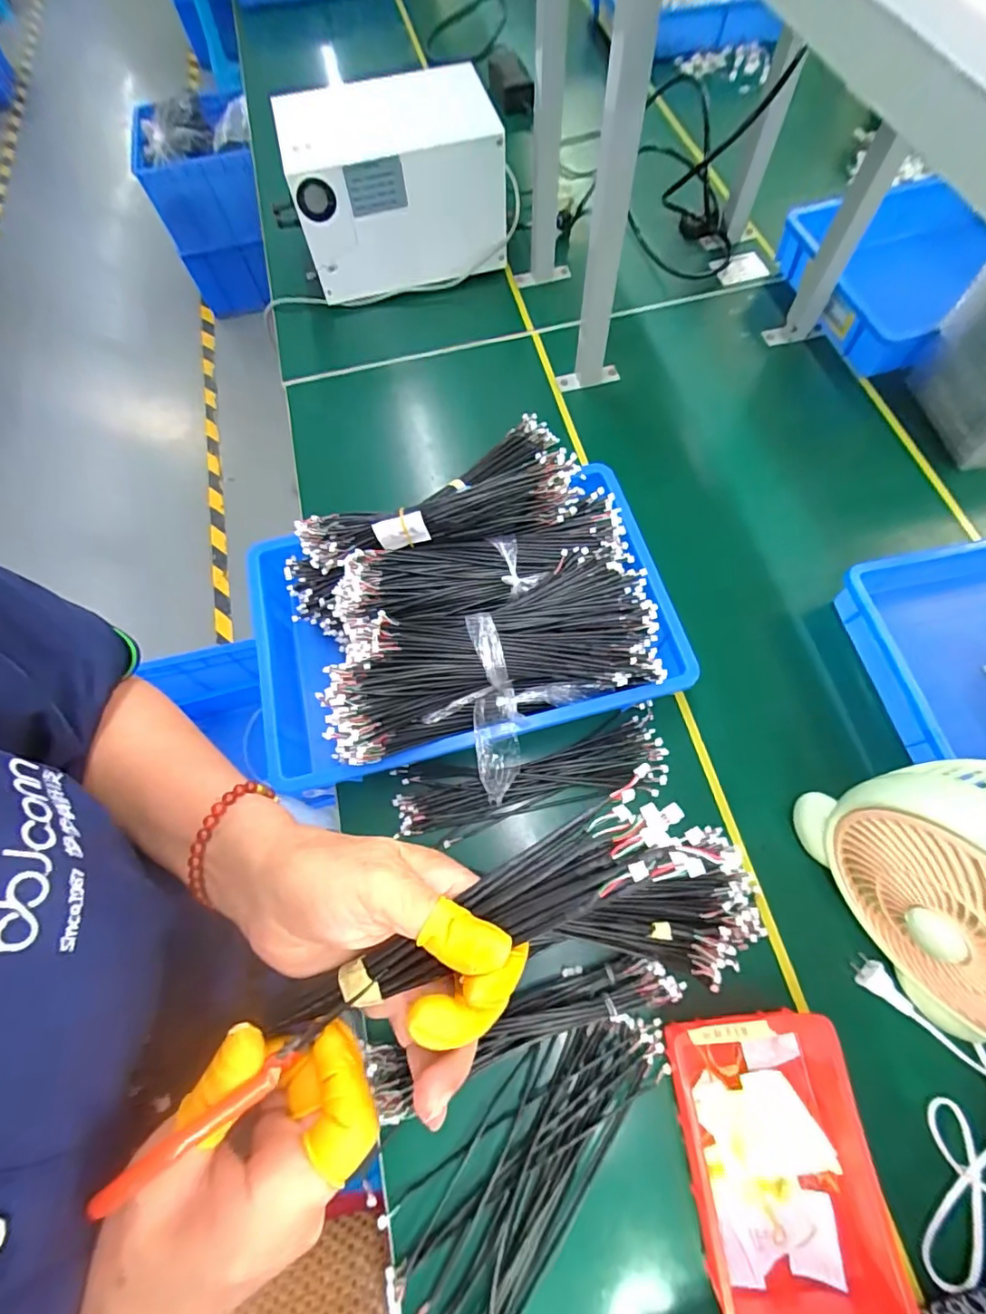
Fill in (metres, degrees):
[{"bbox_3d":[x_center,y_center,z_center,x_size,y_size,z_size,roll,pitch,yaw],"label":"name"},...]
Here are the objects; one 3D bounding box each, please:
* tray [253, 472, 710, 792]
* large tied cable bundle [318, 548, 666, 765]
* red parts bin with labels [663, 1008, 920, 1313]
[{"bbox_3d":[-0.045,-0.039,0.565,0.443,0.130,0.286,-15,68,-4],"label":"tray"},{"bbox_3d":[-0.003,-0.004,0.517,0.326,0.051,0.142,-17,68,-4],"label":"large tied cable bundle"},{"bbox_3d":[0.231,0.398,0.415,0.143,0.052,0.201,-5,68,0],"label":"red parts bin with labels"}]

